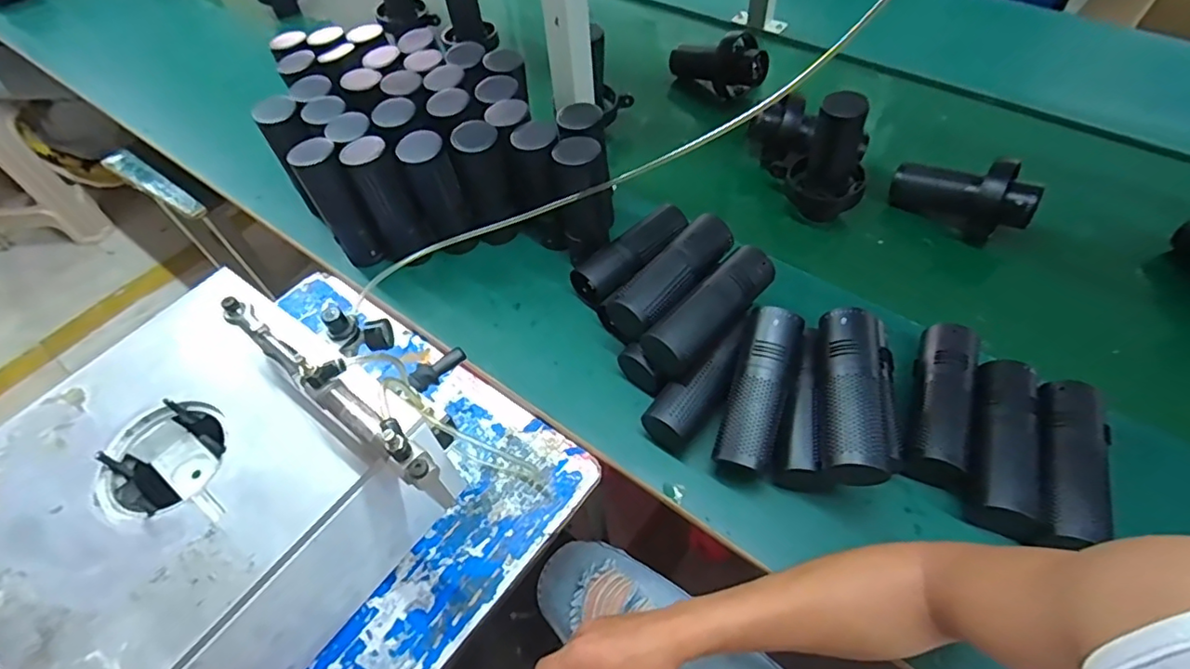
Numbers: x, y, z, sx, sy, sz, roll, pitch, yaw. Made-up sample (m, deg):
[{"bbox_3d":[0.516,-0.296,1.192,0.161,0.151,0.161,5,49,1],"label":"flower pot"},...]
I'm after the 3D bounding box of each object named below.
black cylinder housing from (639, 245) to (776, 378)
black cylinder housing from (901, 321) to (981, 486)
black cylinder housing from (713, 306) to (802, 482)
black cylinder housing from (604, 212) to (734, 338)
[{"bbox_3d":[0.120,-0.027,0.594,0.058,0.051,0.157,36,64,25],"label":"black cylinder housing"},{"bbox_3d":[0.349,0.067,0.573,0.056,0.048,0.169,20,58,17],"label":"black cylinder housing"},{"bbox_3d":[0.165,0.060,0.570,0.054,0.056,0.168,16,80,15],"label":"black cylinder housing"},{"bbox_3d":[0.085,-0.067,0.624,0.061,0.053,0.167,36,64,25],"label":"black cylinder housing"}]

